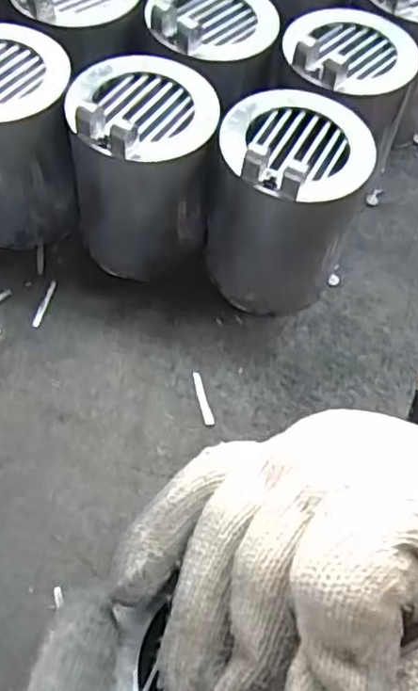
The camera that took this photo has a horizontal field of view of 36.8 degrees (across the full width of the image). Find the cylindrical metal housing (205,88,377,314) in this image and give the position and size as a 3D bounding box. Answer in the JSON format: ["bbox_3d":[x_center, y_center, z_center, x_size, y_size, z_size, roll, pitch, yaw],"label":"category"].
[{"bbox_3d":[0.047,-0.088,0.402,0.084,0.124,0.082,2,57,-3],"label":"cylindrical metal housing"}]

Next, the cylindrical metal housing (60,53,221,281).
[{"bbox_3d":[-0.042,-0.112,0.411,0.087,0.121,0.085,2,57,-3],"label":"cylindrical metal housing"}]

